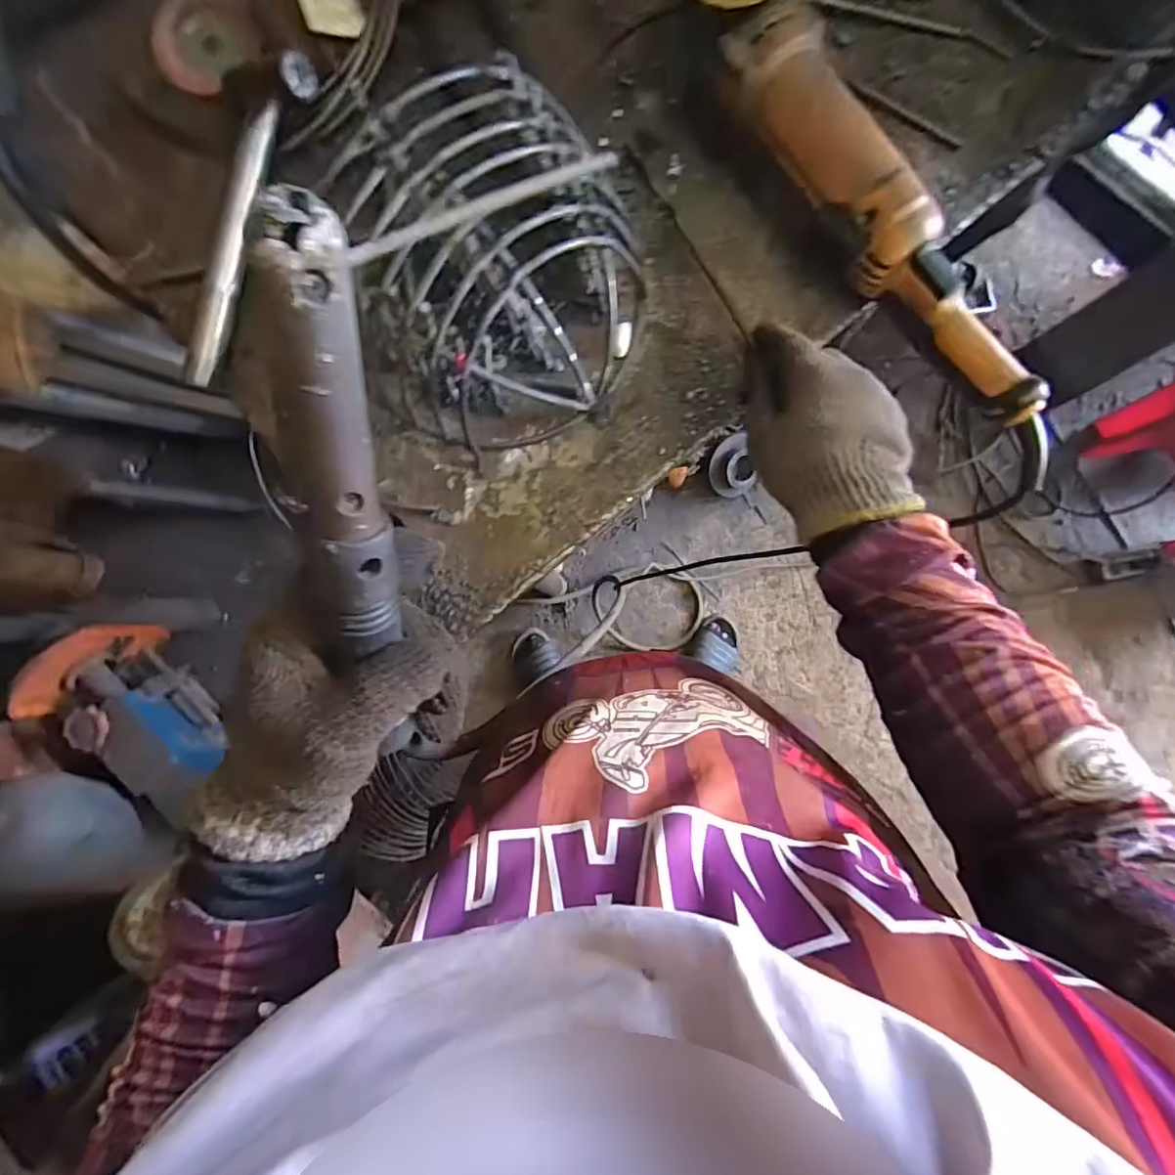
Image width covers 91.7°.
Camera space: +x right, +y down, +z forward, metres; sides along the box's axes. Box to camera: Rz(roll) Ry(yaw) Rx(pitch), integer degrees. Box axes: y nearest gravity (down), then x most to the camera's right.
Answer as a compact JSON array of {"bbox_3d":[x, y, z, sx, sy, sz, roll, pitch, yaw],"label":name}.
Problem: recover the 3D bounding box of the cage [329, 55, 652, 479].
[{"bbox_3d":[-0.044,-0.209,0.380,0.163,0.117,0.203,-1,89,2],"label":"cage"}]

